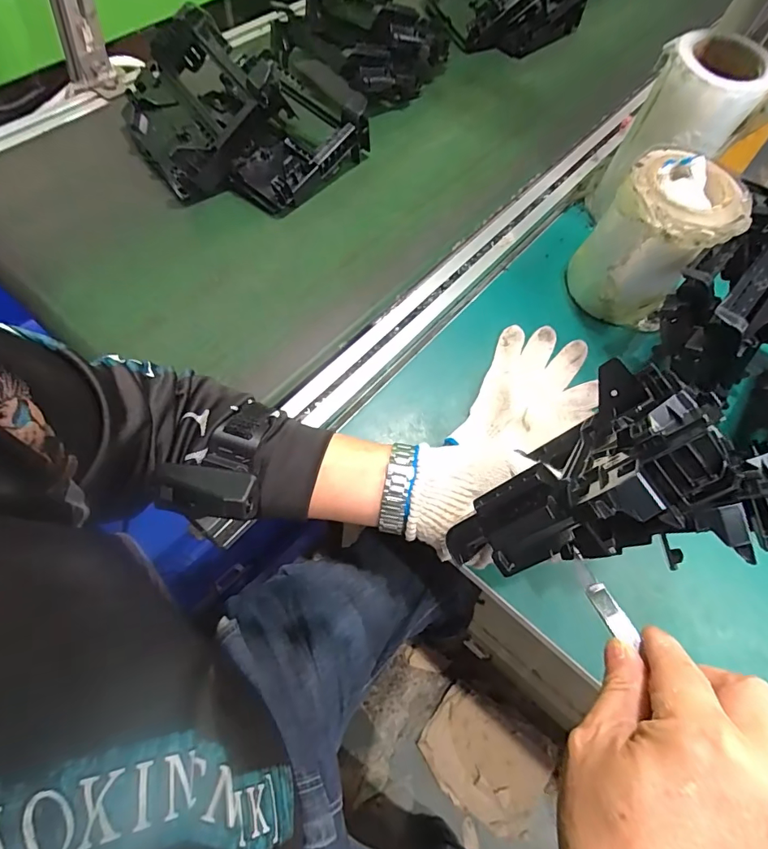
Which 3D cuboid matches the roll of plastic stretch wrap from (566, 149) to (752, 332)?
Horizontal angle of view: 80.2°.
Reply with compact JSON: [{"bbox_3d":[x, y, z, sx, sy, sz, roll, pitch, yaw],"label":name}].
[{"bbox_3d":[0.298,-0.201,0.518,0.119,0.154,0.119,2,64,-4],"label":"roll of plastic stretch wrap"}]

